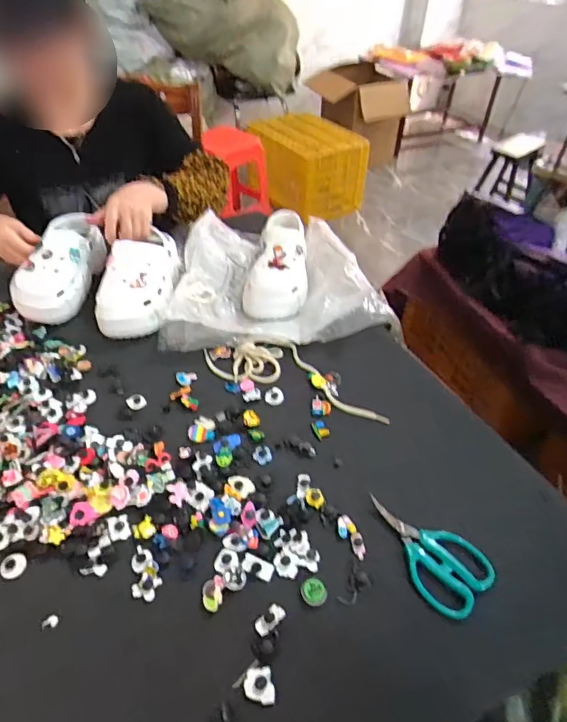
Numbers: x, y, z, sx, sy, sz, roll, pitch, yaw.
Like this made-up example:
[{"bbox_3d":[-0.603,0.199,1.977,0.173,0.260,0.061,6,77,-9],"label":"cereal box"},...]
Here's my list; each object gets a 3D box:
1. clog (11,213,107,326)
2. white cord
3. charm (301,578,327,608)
[{"bbox_3d":[-0.401,-0.177,0.839,0.102,0.086,0.240,2,43,1],"label":"clog"},{"bbox_3d":[0.020,0.013,0.721,0.299,0.018,0.101,15,45,14],"label":"white cord"},{"bbox_3d":[0.032,0.246,0.489,0.025,0.007,0.027,1,43,-1],"label":"charm"}]

